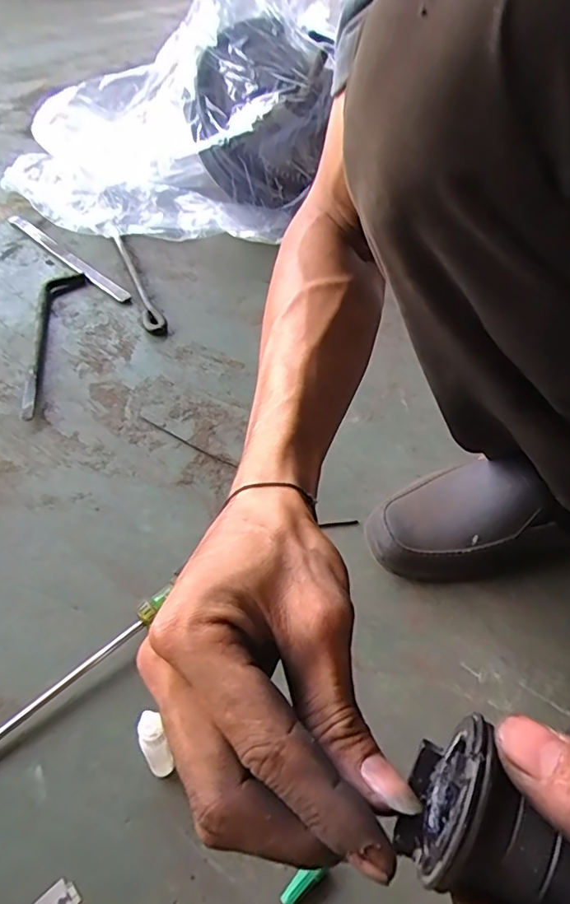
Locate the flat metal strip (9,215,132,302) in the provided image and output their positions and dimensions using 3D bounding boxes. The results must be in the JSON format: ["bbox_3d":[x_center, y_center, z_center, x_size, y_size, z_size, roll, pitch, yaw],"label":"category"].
[{"bbox_3d":[-0.321,-0.287,0.778,0.285,0.008,0.027,37,55,24],"label":"flat metal strip"}]

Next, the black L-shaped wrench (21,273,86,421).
[{"bbox_3d":[-0.291,-0.144,0.652,0.045,0.014,0.285,-1,49,-6],"label":"black L-shaped wrench"}]

